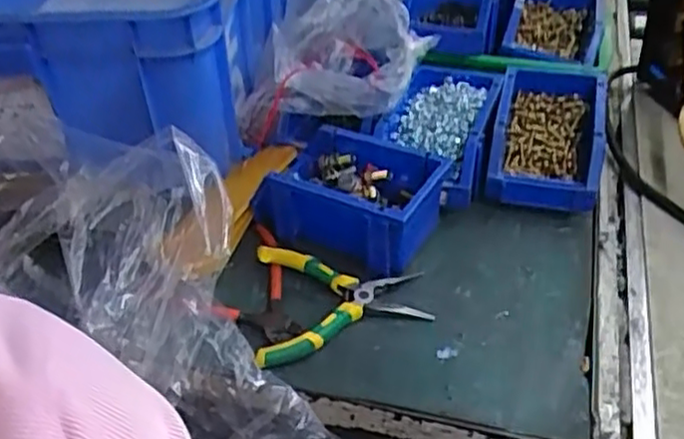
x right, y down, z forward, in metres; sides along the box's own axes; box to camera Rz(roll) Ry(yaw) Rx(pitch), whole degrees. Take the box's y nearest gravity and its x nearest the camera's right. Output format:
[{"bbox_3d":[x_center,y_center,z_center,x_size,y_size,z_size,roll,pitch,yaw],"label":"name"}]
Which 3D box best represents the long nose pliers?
[{"bbox_3d":[0.000,0.066,0.580,0.137,0.029,0.113,-6,39,-2],"label":"long nose pliers"}]

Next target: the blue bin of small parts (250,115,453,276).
[{"bbox_3d":[0.005,-0.024,0.650,0.164,0.068,0.115,14,42,22],"label":"blue bin of small parts"}]

